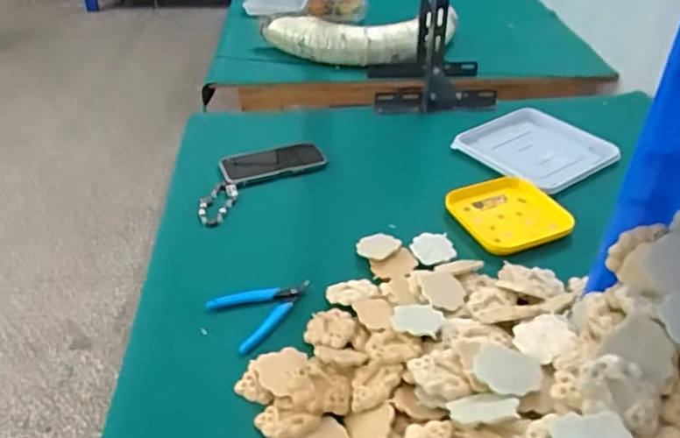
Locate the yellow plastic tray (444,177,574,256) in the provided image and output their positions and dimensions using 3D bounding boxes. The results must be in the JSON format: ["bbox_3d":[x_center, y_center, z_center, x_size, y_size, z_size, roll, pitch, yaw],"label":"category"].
[{"bbox_3d":[0.248,-0.014,0.859,0.150,0.024,0.155,-18,40,-20],"label":"yellow plastic tray"}]

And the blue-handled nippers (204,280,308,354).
[{"bbox_3d":[-0.088,0.106,0.717,0.119,0.011,0.089,-25,43,-28],"label":"blue-handled nippers"}]

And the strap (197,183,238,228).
[{"bbox_3d":[-0.186,-0.022,0.896,0.052,0.012,0.099,1,37,3],"label":"strap"}]

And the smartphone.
[{"bbox_3d":[-0.111,-0.093,0.975,0.164,0.013,0.085,-18,40,-20],"label":"smartphone"}]

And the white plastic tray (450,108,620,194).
[{"bbox_3d":[0.332,-0.125,1.003,0.208,0.017,0.218,-26,43,-29],"label":"white plastic tray"}]

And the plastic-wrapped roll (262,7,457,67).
[{"bbox_3d":[0.034,-0.412,1.340,0.434,0.087,0.122,1,37,3],"label":"plastic-wrapped roll"}]

